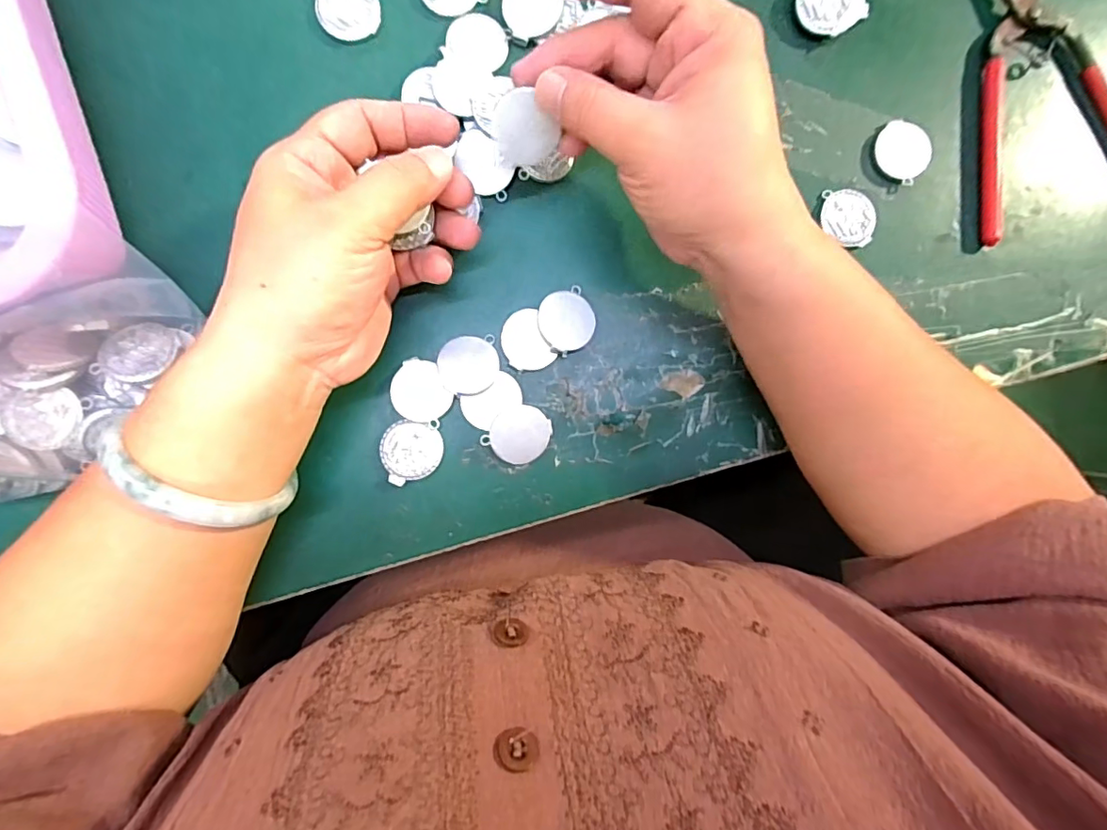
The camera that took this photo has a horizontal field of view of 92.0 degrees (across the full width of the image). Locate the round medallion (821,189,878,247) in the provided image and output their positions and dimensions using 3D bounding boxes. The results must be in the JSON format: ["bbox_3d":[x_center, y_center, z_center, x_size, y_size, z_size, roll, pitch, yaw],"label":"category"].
[{"bbox_3d":[0.155,-0.104,0.281,0.029,0.004,0.027,0,90,-5],"label":"round medallion"}]

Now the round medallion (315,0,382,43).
[{"bbox_3d":[-0.098,-0.195,0.258,0.029,0.004,0.028,0,90,-5],"label":"round medallion"}]

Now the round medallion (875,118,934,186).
[{"bbox_3d":[0.184,-0.139,0.281,0.027,0.004,0.031,-43,93,-4],"label":"round medallion"}]

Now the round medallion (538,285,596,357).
[{"bbox_3d":[0.007,-0.047,0.265,0.030,0.004,0.029,-1,93,-17],"label":"round medallion"}]

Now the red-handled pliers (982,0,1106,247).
[{"bbox_3d":[0.283,-0.171,0.291,0.109,0.010,0.150,-2,90,-5],"label":"red-handled pliers"}]

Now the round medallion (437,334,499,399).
[{"bbox_3d":[-0.041,-0.024,0.259,0.029,0.004,0.029,0,90,-5],"label":"round medallion"}]

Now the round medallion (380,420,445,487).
[{"bbox_3d":[-0.069,0.019,0.259,0.028,0.004,0.030,0,90,-5],"label":"round medallion"}]

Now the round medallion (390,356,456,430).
[{"bbox_3d":[-0.063,-0.011,0.258,0.029,0.004,0.029,0,90,-5],"label":"round medallion"}]

